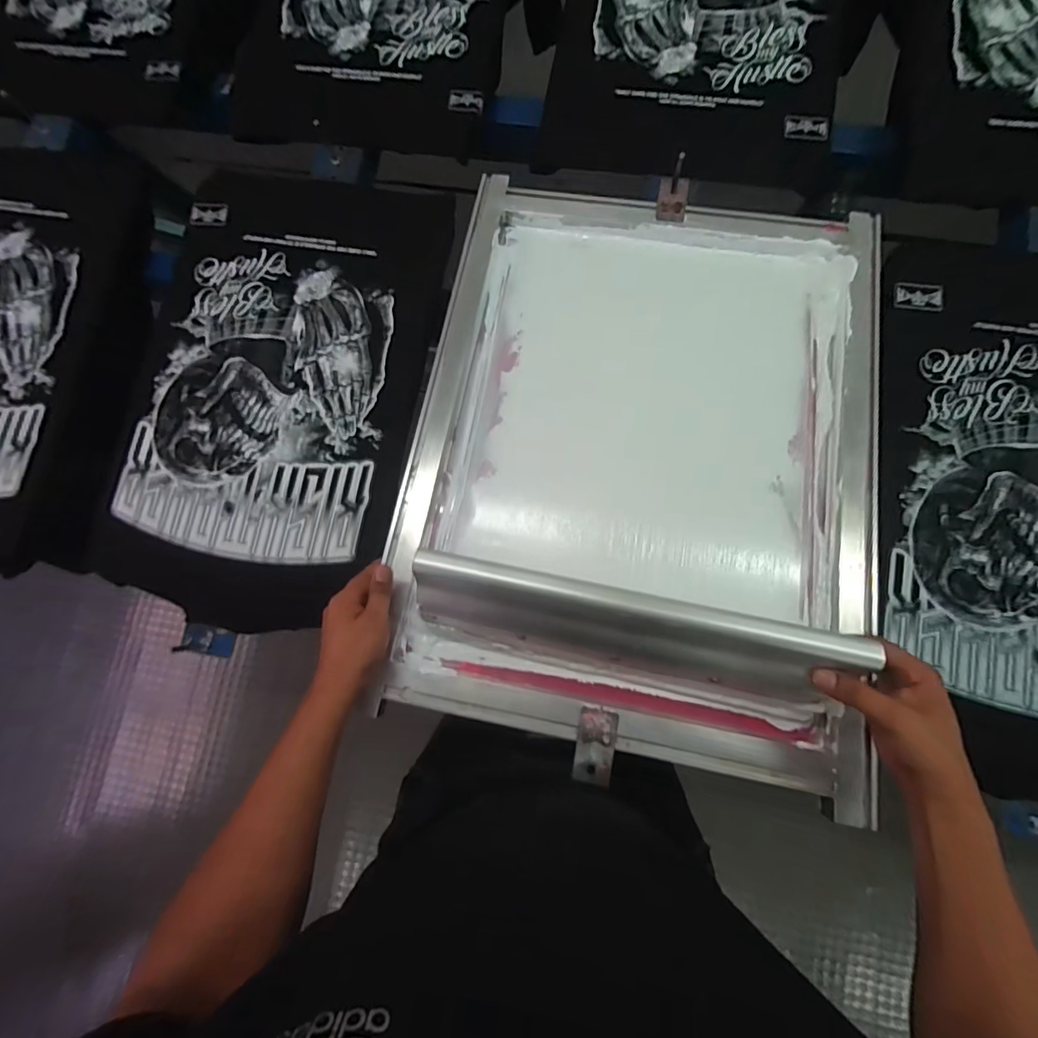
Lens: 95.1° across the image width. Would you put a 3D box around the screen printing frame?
[{"bbox_3d":[0.146,-0.086,0.576,0.518,0.069,0.667,10,75,5],"label":"screen printing frame"}]

